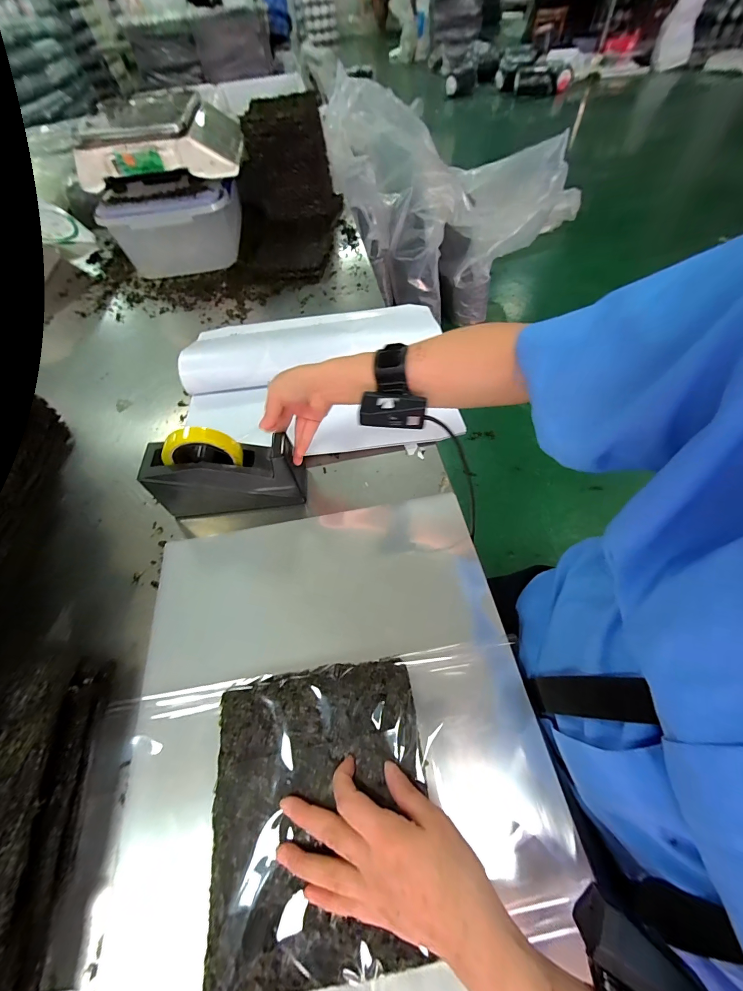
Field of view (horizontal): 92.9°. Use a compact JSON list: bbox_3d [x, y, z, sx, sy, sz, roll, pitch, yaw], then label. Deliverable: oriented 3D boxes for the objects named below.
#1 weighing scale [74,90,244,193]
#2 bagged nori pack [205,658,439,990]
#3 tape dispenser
[{"bbox_3d":[-0.501,-0.866,0.853,0.340,0.102,0.340,-6,57,0],"label":"weighing scale"},{"bbox_3d":[-0.041,0.262,0.304,0.178,0.017,0.201,-9,57,-2],"label":"bagged nori pack"},{"bbox_3d":[-0.202,-0.035,0.493,0.201,0.146,0.054,-7,57,-1],"label":"tape dispenser"}]

